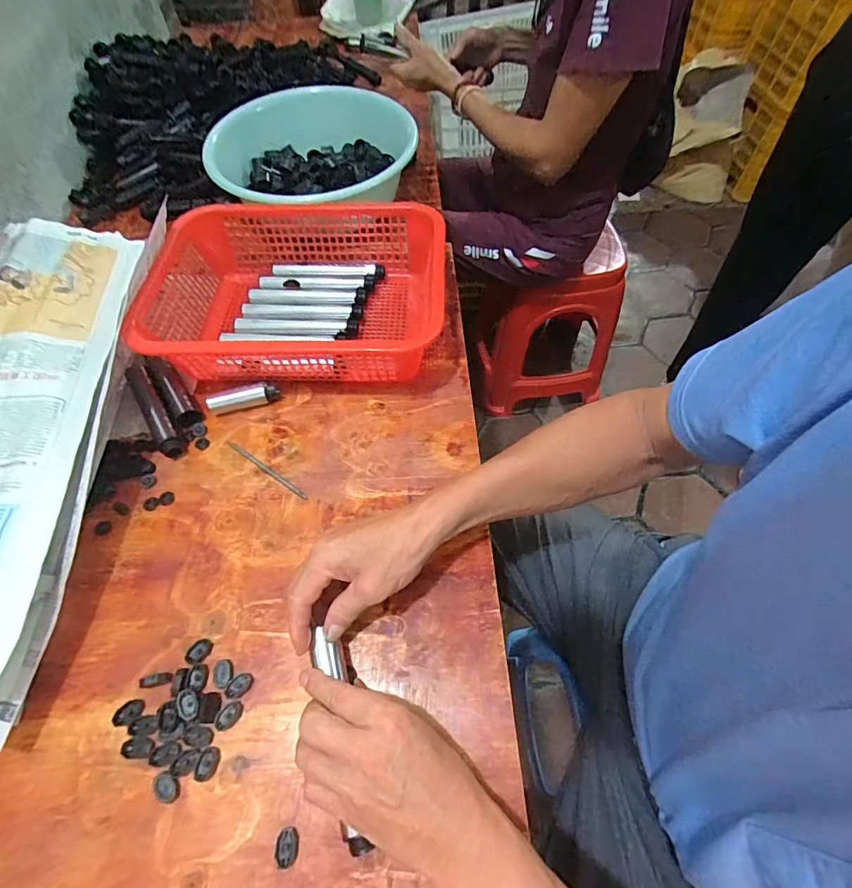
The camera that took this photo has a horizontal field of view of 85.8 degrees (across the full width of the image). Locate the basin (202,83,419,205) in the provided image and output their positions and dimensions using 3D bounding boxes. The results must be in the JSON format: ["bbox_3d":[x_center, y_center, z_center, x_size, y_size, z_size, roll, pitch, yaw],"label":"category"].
[{"bbox_3d":[-0.170,-0.414,0.683,0.281,0.112,0.265,-1,58,1],"label":"basin"}]

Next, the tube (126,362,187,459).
[{"bbox_3d":[-0.313,-0.039,0.529,0.027,0.029,0.147,-31,62,-16],"label":"tube"}]

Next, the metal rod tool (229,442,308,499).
[{"bbox_3d":[-0.170,0.027,0.491,0.114,0.004,0.007,31,64,19],"label":"metal rod tool"}]

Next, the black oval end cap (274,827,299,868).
[{"bbox_3d":[-0.100,0.290,0.330,0.015,0.006,0.022,-4,58,-1],"label":"black oval end cap"}]

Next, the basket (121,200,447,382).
[{"bbox_3d":[-0.160,-0.177,0.568,0.356,0.099,0.247,0,58,2],"label":"basket"}]

